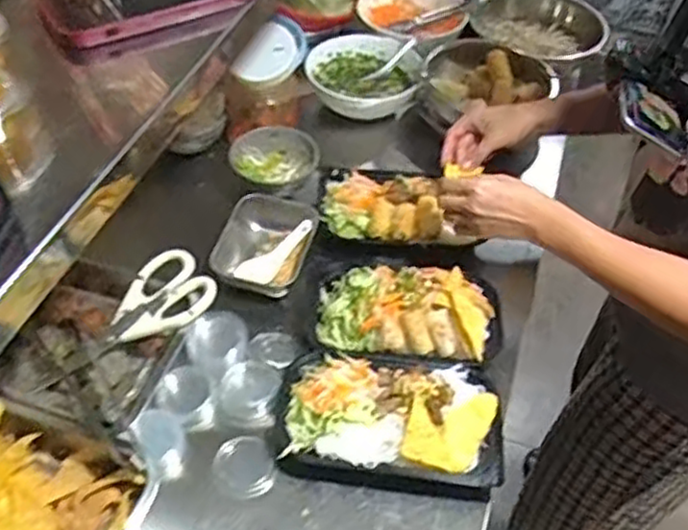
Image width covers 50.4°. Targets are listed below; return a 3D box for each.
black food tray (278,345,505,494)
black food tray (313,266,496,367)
[{"bbox_3d":[0.044,0.154,0.732,0.224,0.050,0.136,4,51,6],"label":"black food tray"},{"bbox_3d":[0.069,0.053,0.818,0.206,0.042,0.129,2,50,5],"label":"black food tray"}]

